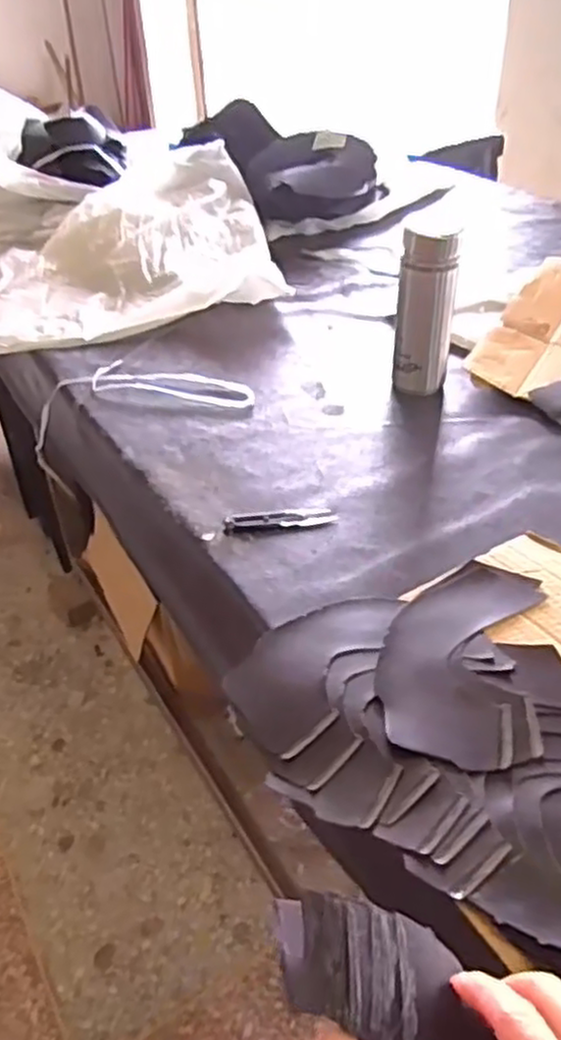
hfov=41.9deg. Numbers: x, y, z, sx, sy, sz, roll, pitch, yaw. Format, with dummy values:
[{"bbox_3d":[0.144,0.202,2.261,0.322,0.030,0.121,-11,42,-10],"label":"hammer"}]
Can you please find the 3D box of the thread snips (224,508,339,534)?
[{"bbox_3d":[0.000,-0.002,0.680,0.102,0.011,0.026,-7,40,-5],"label":"thread snips"}]

